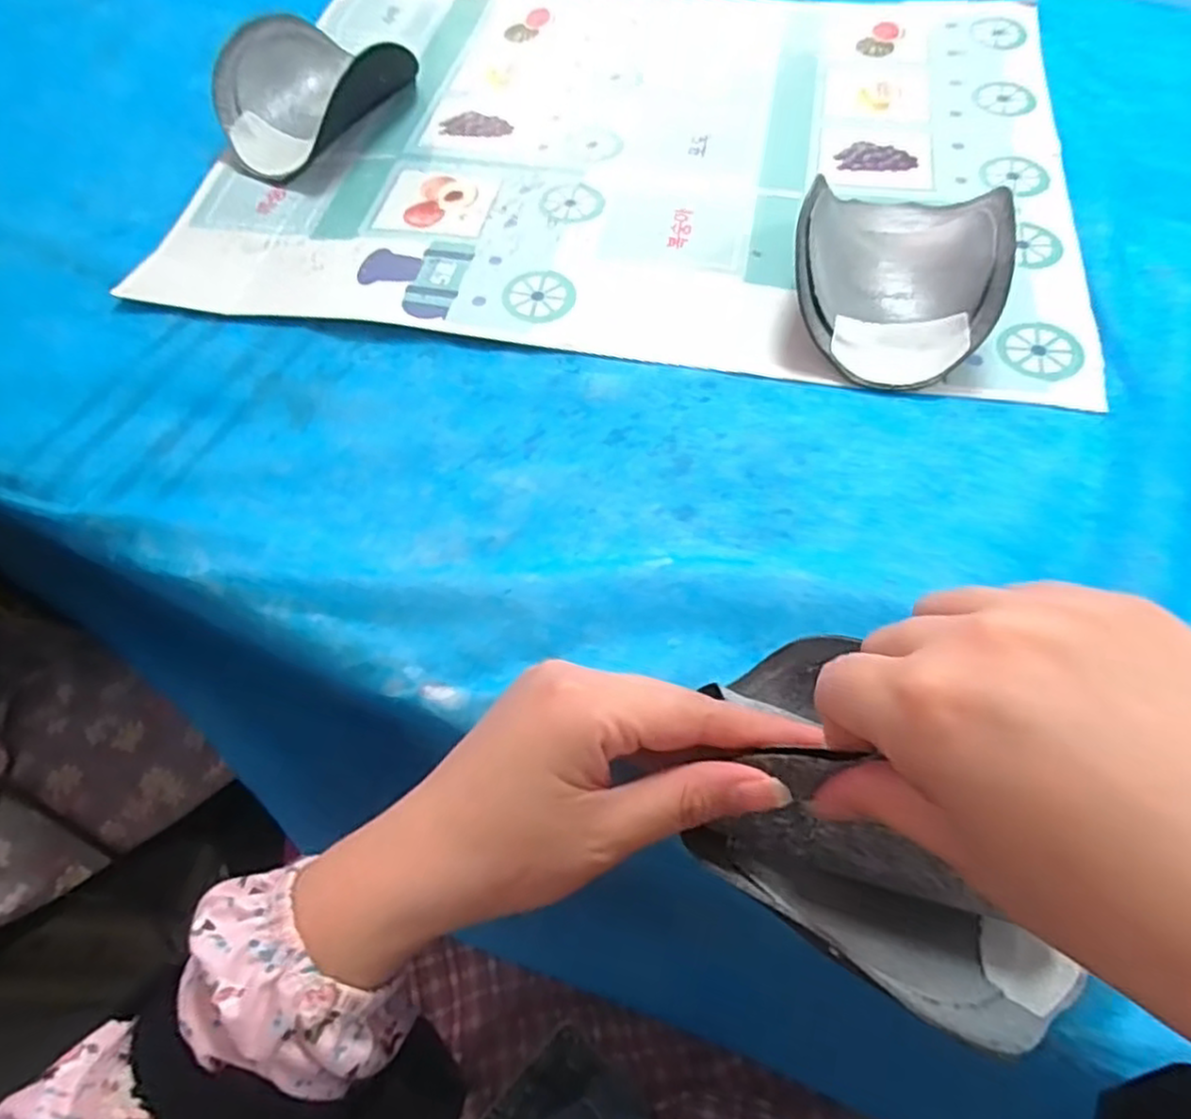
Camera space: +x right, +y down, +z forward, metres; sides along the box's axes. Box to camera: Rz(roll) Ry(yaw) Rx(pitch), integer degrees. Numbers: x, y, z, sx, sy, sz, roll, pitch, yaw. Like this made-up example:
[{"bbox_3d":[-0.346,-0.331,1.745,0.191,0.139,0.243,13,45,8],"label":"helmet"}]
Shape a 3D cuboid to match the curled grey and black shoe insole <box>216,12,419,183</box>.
[{"bbox_3d":[-0.198,-0.314,0.488,0.108,0.046,0.120,34,68,20],"label":"curled grey and black shoe insole"}]

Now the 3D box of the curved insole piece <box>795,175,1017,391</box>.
[{"bbox_3d":[0.152,-0.154,0.376,0.103,0.045,0.132,10,62,9],"label":"curved insole piece"}]

